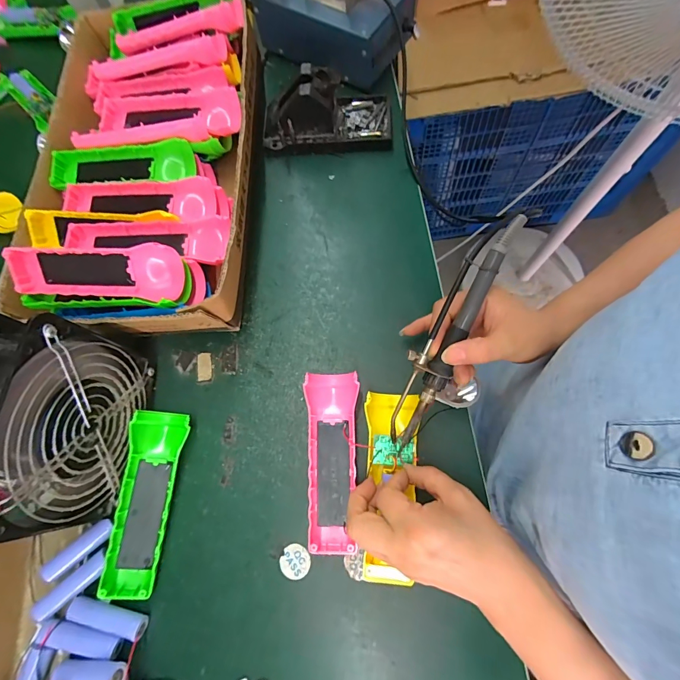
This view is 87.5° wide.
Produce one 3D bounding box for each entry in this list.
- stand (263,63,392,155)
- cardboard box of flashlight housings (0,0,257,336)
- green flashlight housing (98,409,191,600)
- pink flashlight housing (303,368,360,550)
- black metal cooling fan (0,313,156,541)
[{"bbox_3d":[-0.016,-0.284,0.431,0.156,0.078,0.092,-2,73,3],"label":"stand"},{"bbox_3d":[-0.212,-0.204,0.398,0.230,0.099,0.410,-1,73,3],"label":"cardboard box of flashlight housings"},{"bbox_3d":[-0.179,0.146,0.328,0.049,0.025,0.155,7,72,4],"label":"green flashlight housing"},{"bbox_3d":[-0.006,0.108,0.330,0.047,0.025,0.155,-2,72,1],"label":"pink flashlight housing"},{"bbox_3d":[-0.228,0.069,0.287,0.062,0.145,0.148,2,73,4],"label":"black metal cooling fan"}]

